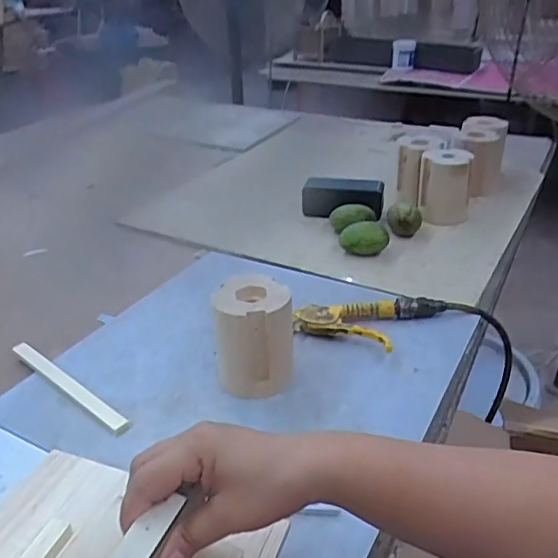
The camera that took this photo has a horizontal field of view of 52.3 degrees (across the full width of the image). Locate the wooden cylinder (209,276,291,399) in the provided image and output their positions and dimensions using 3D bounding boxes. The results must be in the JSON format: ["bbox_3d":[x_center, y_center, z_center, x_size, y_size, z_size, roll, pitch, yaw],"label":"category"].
[{"bbox_3d":[-0.024,0.060,0.581,0.077,0.103,0.072,-2,28,-1],"label":"wooden cylinder"}]

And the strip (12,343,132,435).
[{"bbox_3d":[-0.224,0.109,0.598,0.200,0.011,0.018,21,35,35],"label":"strip"}]

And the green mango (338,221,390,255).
[{"bbox_3d":[0.124,-0.055,0.832,0.069,0.048,0.047,1,28,4],"label":"green mango"}]

